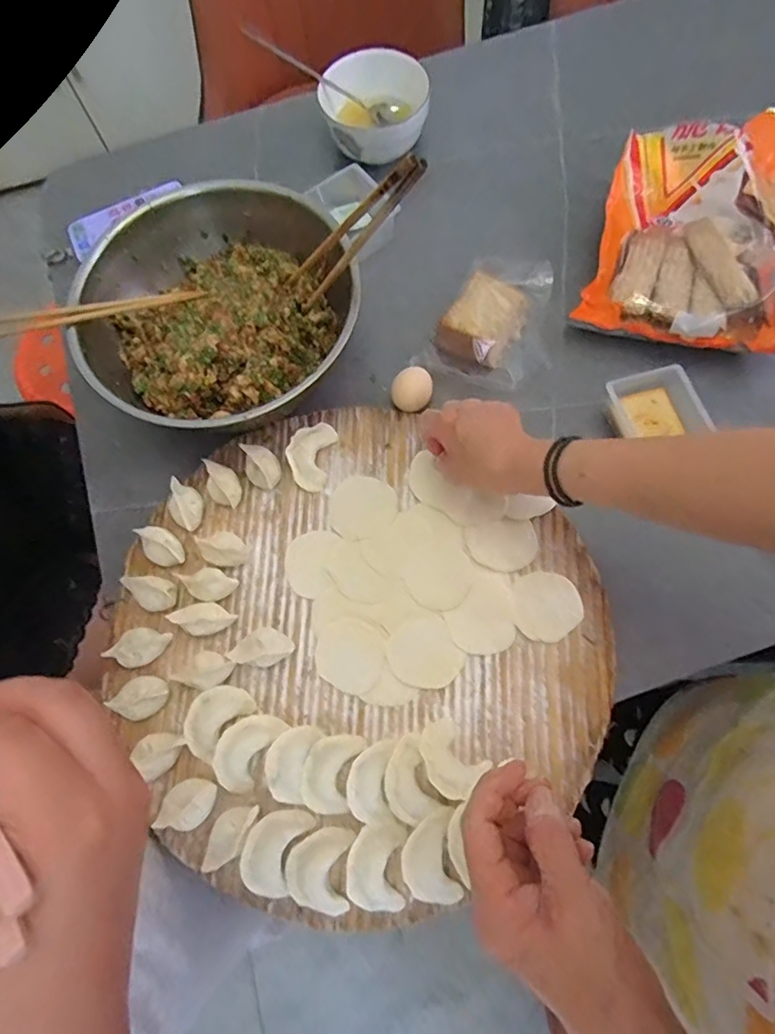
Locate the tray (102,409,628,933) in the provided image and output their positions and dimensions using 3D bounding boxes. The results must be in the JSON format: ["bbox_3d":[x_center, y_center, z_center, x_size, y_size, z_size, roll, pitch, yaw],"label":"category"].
[{"bbox_3d":[-0.031,0.093,0.469,0.400,0.033,0.400,-1,71,2],"label":"tray"}]

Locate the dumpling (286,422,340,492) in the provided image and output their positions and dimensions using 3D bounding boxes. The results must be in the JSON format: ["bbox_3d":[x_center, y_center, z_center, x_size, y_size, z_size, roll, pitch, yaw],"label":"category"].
[{"bbox_3d":[-0.074,-0.061,0.517,0.040,0.021,0.067,10,72,6],"label":"dumpling"}]

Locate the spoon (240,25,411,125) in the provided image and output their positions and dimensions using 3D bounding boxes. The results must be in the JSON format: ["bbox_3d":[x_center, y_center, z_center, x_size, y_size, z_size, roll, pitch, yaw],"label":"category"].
[{"bbox_3d":[-0.068,-0.516,0.628,0.199,0.023,0.038,17,70,-21],"label":"spoon"}]

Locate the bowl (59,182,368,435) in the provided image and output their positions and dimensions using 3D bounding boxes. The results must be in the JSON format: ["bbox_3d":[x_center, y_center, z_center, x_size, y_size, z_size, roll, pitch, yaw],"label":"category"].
[{"bbox_3d":[-0.163,-0.202,0.537,0.252,0.080,0.273,-1,71,3],"label":"bowl"}]

